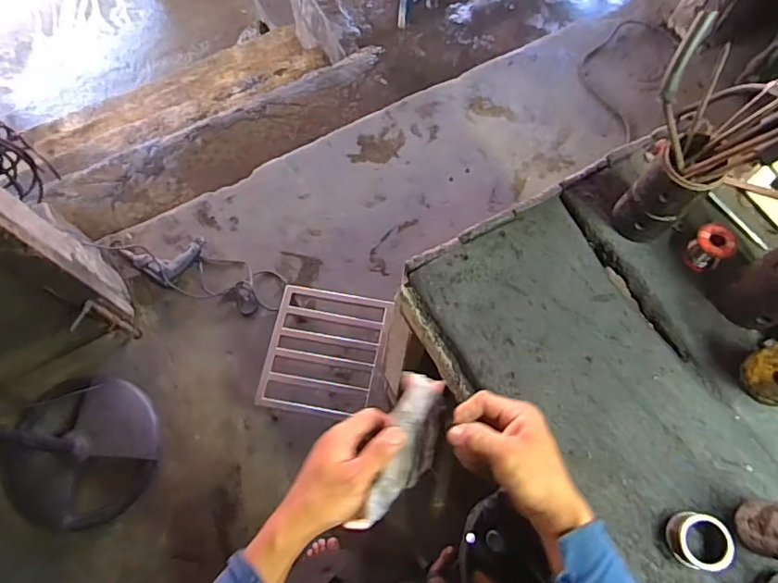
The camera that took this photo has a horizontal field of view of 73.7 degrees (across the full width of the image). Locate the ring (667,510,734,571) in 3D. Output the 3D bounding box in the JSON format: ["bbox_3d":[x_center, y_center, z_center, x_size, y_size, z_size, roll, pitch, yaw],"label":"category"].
[{"bbox_3d":[0.377,0.302,0.625,0.064,0.043,0.061,0,68,-1],"label":"ring"}]

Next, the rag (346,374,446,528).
[{"bbox_3d":[0.021,0.176,0.563,0.060,0.118,0.170,17,69,6],"label":"rag"}]

